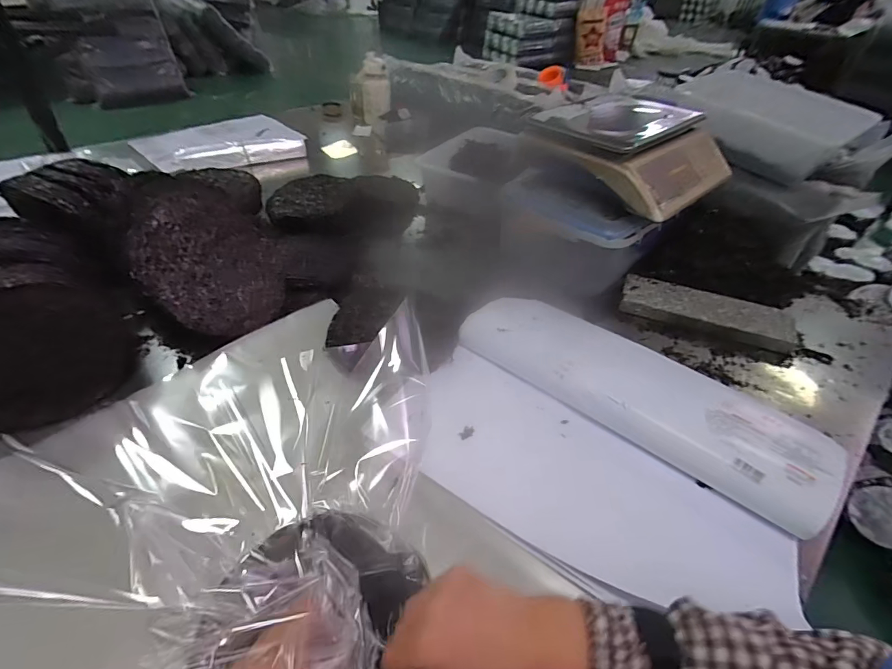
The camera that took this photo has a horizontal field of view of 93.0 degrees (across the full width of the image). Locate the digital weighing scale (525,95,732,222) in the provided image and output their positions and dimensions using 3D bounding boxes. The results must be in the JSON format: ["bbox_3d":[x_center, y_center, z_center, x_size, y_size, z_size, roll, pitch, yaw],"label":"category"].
[{"bbox_3d":[0.378,-0.380,0.850,0.320,0.106,0.306,-30,52,-30],"label":"digital weighing scale"}]

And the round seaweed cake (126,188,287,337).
[{"bbox_3d":[-0.380,-0.117,0.697,0.019,0.241,0.203,-18,26,48],"label":"round seaweed cake"}]

